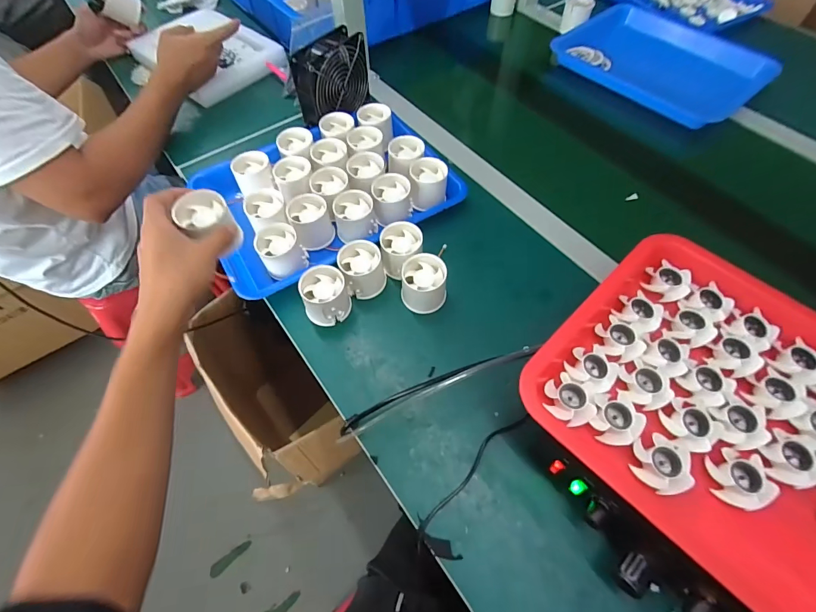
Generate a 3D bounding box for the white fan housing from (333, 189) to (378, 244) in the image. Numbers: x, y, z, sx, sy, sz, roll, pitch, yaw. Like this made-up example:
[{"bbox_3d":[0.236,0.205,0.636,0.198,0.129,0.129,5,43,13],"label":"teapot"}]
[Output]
[{"bbox_3d":[-0.069,-0.119,0.516,0.056,0.040,0.056,-15,61,-8],"label":"white fan housing"}]

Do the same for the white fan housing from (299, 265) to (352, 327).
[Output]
[{"bbox_3d":[-0.097,-0.012,0.461,0.052,0.049,0.051,-18,61,-10],"label":"white fan housing"}]

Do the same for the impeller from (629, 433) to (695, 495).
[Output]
[{"bbox_3d":[0.206,0.129,0.316,0.038,0.019,0.044,14,61,9],"label":"impeller"}]

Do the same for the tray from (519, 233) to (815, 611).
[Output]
[{"bbox_3d":[0.294,0.100,0.328,0.268,0.041,0.332,-38,66,-19],"label":"tray"}]

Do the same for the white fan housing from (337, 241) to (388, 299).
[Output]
[{"bbox_3d":[-0.055,-0.045,0.480,0.054,0.049,0.053,-18,61,-9],"label":"white fan housing"}]

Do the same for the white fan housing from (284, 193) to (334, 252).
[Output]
[{"bbox_3d":[-0.128,-0.112,0.518,0.050,0.047,0.058,-18,61,-10],"label":"white fan housing"}]

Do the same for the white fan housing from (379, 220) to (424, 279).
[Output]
[{"bbox_3d":[-0.006,-0.068,0.488,0.054,0.047,0.062,-9,60,-5],"label":"white fan housing"}]

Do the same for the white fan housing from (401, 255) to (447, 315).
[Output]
[{"bbox_3d":[0.019,-0.027,0.469,0.053,0.053,0.048,-5,60,-2],"label":"white fan housing"}]

